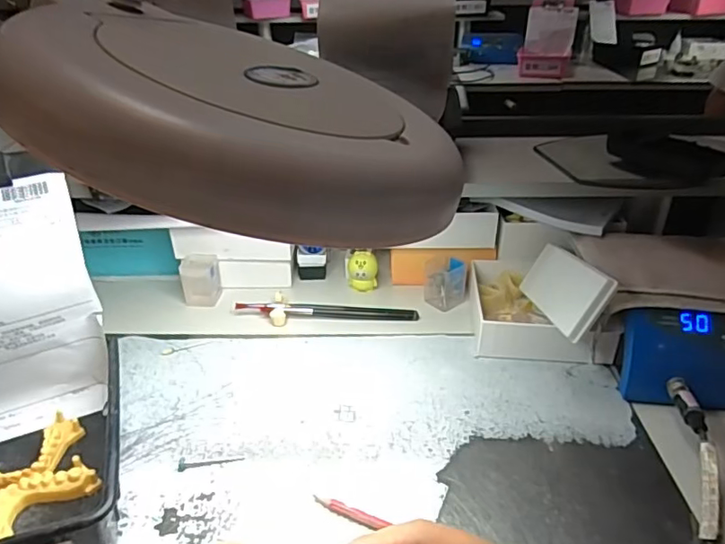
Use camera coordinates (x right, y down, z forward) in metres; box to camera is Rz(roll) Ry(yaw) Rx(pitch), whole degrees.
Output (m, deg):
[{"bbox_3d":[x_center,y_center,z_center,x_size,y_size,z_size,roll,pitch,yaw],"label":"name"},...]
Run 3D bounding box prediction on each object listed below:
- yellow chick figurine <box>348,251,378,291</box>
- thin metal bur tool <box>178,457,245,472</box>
[{"bbox_3d":[0.001,0.002,0.617,0.032,0.049,0.022,1,31,2],"label":"yellow chick figurine"},{"bbox_3d":[-0.116,0.144,0.415,0.048,0.004,0.010,-5,31,-8],"label":"thin metal bur tool"}]

